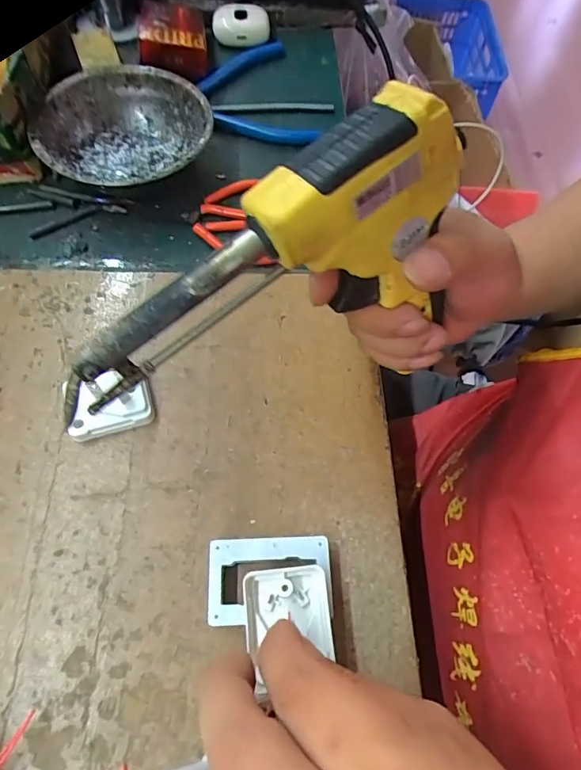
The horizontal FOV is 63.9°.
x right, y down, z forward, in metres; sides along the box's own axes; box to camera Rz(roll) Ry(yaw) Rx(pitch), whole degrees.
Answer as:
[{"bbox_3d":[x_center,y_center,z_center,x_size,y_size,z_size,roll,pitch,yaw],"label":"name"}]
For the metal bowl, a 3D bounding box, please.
[{"bbox_3d":[-0.124,-0.187,0.357,0.122,0.042,0.120,-2,64,-5],"label":"metal bowl"}]

